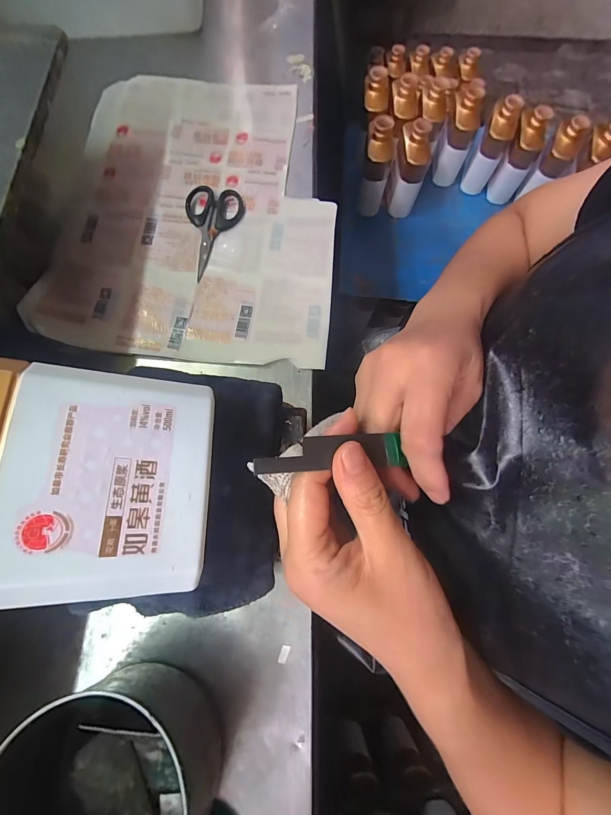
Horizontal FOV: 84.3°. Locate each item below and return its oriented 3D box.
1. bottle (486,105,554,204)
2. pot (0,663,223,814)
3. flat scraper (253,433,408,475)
[{"bbox_3d":[0.475,-0.559,0.757,0.065,0.168,0.072,23,75,4],"label":"bottle"},{"bbox_3d":[-0.131,0.261,0.220,0.124,0.086,0.127,0,74,0],"label":"pot"},{"bbox_3d":[0.013,0.022,0.163,0.076,0.004,0.017,-4,74,-18],"label":"flat scraper"}]

